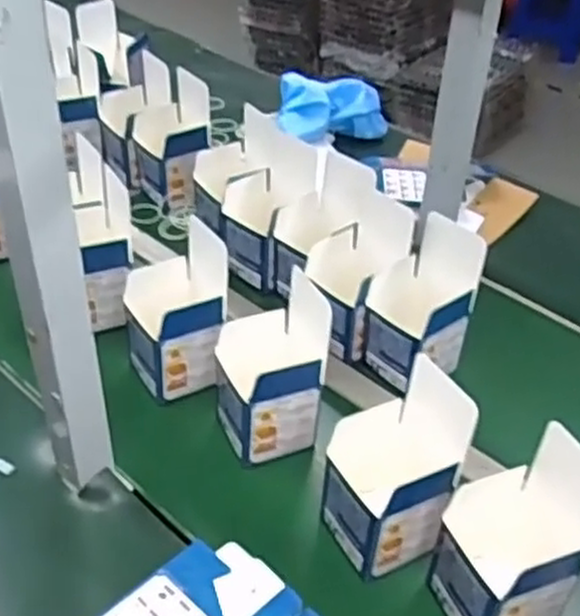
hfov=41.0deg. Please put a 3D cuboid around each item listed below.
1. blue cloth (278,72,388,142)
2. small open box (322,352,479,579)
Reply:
[{"bbox_3d":[0.067,-0.325,1.261,0.199,0.108,0.042,-3,-4,-23],"label":"blue cloth"},{"bbox_3d":[0.091,0.141,0.679,0.102,0.160,0.102,-20,43,-24],"label":"small open box"}]

